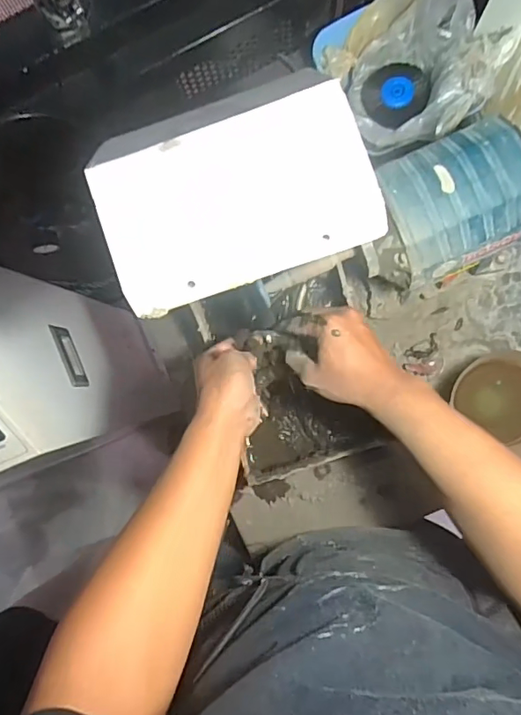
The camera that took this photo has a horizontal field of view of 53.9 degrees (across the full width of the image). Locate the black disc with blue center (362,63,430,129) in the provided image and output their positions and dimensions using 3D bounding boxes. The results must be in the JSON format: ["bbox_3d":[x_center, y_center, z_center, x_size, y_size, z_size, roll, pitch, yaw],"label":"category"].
[{"bbox_3d":[0.169,-0.333,0.642,0.078,0.029,0.075,0,88,4],"label":"black disc with blue center"}]

